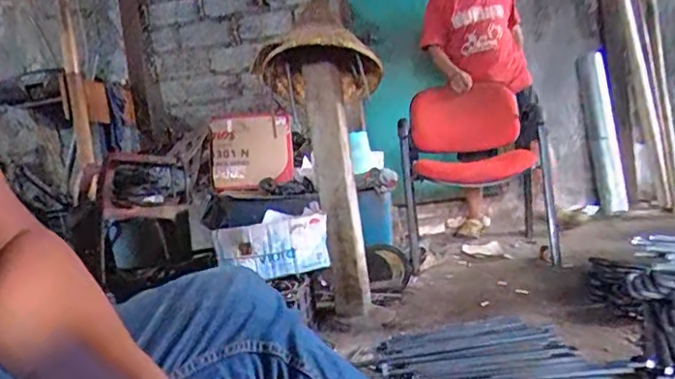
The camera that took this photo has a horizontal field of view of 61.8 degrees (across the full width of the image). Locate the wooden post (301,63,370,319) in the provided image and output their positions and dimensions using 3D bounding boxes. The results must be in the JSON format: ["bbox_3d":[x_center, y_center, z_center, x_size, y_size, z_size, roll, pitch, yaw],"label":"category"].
[{"bbox_3d":[-0.001,0.010,1.815,0.142,0.764,0.149,-8,3,-6],"label":"wooden post"}]

